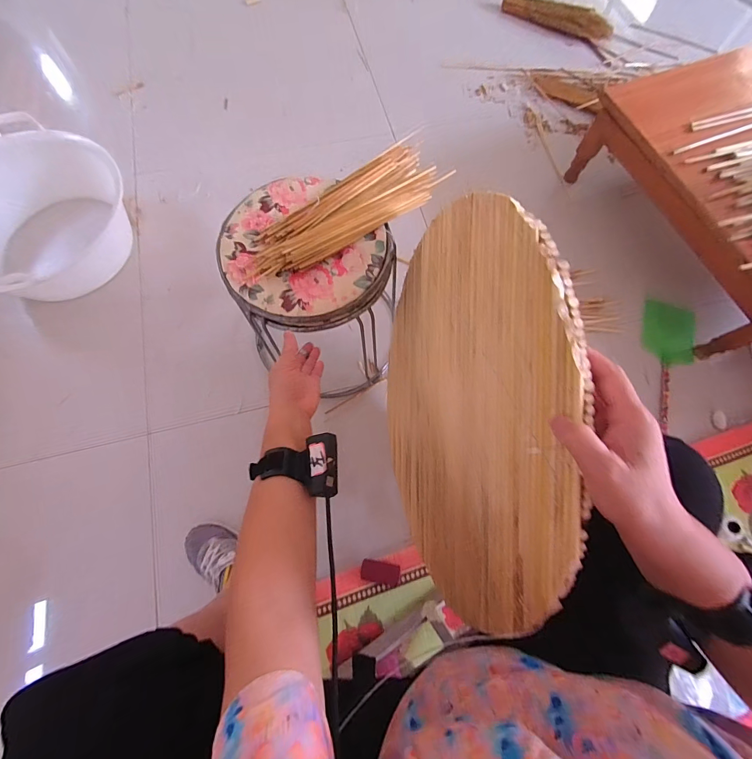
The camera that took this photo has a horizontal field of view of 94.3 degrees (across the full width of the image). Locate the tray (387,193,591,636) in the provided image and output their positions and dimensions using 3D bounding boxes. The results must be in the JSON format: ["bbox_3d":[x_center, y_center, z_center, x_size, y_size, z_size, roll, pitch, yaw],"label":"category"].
[{"bbox_3d":[0.100,0.038,0.524,0.011,0.526,0.532,-1,93,-12],"label":"tray"}]

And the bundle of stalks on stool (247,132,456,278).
[{"bbox_3d":[-0.036,-0.291,0.583,0.364,0.043,0.123,-39,76,-12],"label":"bundle of stalks on stool"}]

